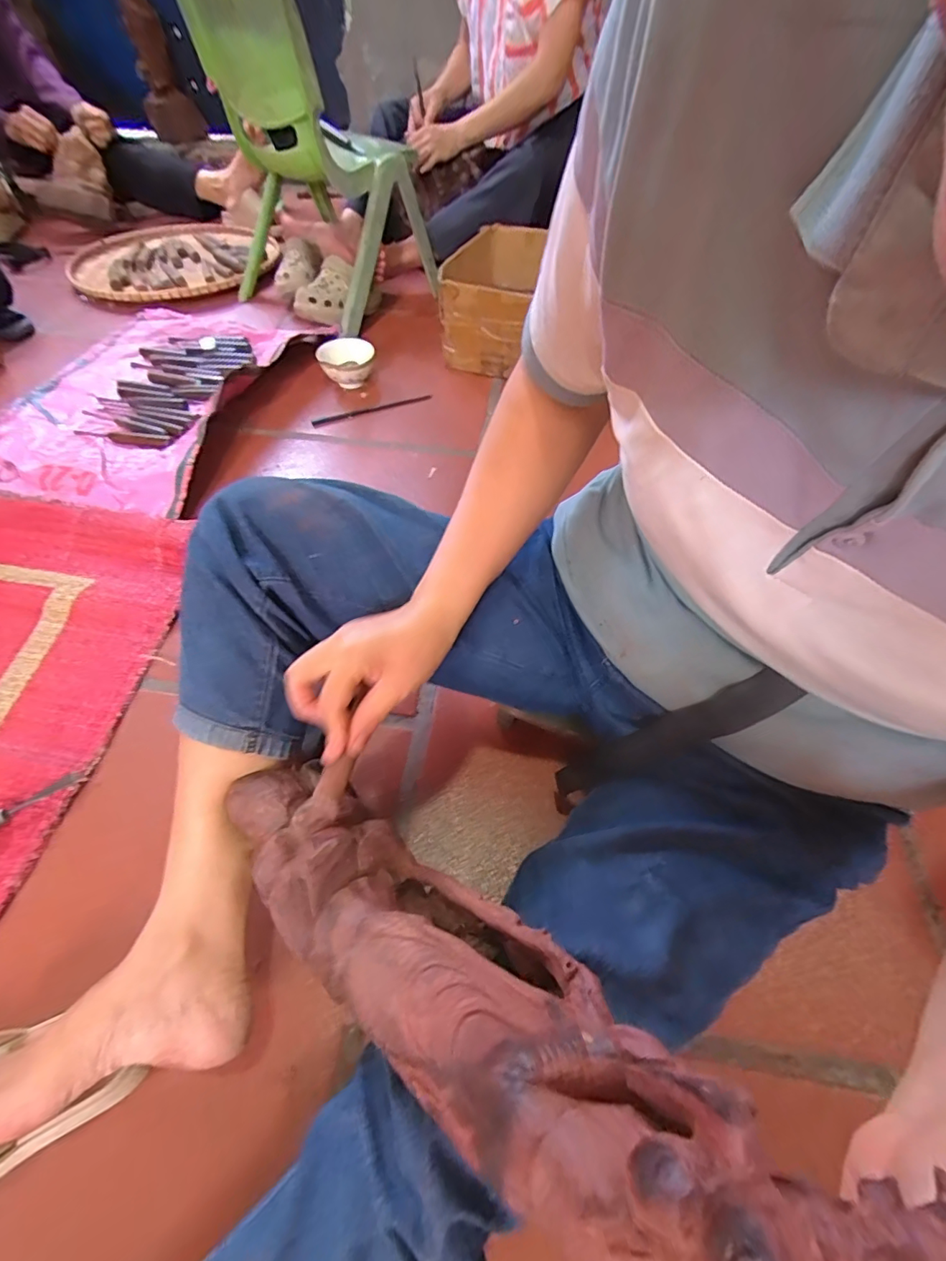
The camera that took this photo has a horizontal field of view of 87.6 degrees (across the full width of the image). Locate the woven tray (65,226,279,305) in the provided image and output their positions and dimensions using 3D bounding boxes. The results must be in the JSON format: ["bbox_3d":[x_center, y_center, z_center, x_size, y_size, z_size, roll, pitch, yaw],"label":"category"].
[{"bbox_3d":[-0.785,-0.976,1.306,0.494,0.056,0.493,-20,59,-15],"label":"woven tray"}]

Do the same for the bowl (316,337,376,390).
[{"bbox_3d":[-0.248,-0.527,0.975,0.108,0.068,0.108,1,56,-1],"label":"bowl"}]

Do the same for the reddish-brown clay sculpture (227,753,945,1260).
[{"bbox_3d":[-0.011,0.182,0.258,0.421,0.135,0.089,-2,42,50],"label":"reddish-brown clay sculpture"}]

